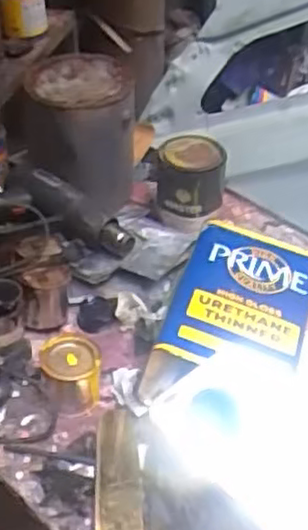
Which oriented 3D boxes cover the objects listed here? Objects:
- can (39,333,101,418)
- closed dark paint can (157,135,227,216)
[{"bbox_3d":[-0.101,0.137,0.860,0.068,0.079,0.069,-1,40,1],"label":"can"},{"bbox_3d":[0.056,-0.138,1.096,0.104,0.090,0.092,-6,40,-4],"label":"closed dark paint can"}]

